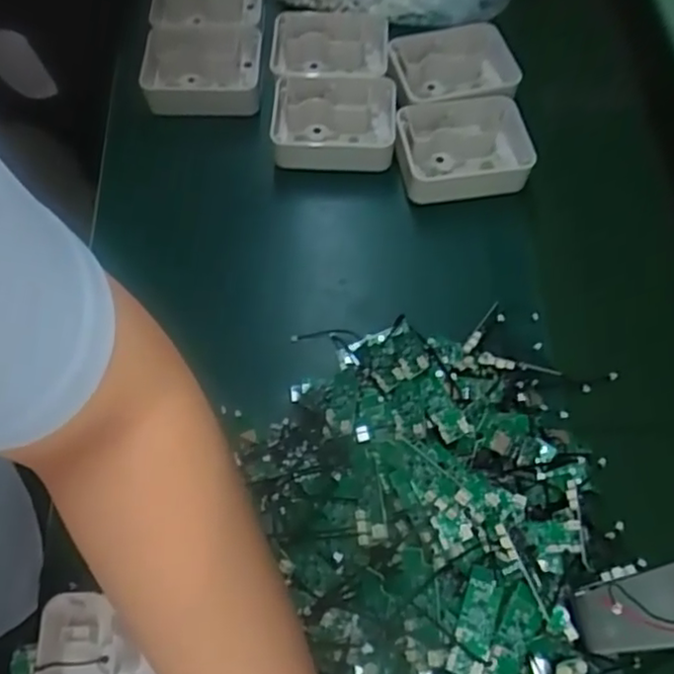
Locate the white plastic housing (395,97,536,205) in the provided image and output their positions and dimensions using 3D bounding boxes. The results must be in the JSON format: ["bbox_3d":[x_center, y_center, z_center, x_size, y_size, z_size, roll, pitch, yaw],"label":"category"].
[{"bbox_3d":[0.128,-0.192,0.687,0.138,0.038,0.102,-6,63,-2],"label":"white plastic housing"}]

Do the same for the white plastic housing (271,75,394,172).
[{"bbox_3d":[-0.003,-0.226,0.704,0.129,0.044,0.091,5,63,4],"label":"white plastic housing"}]

